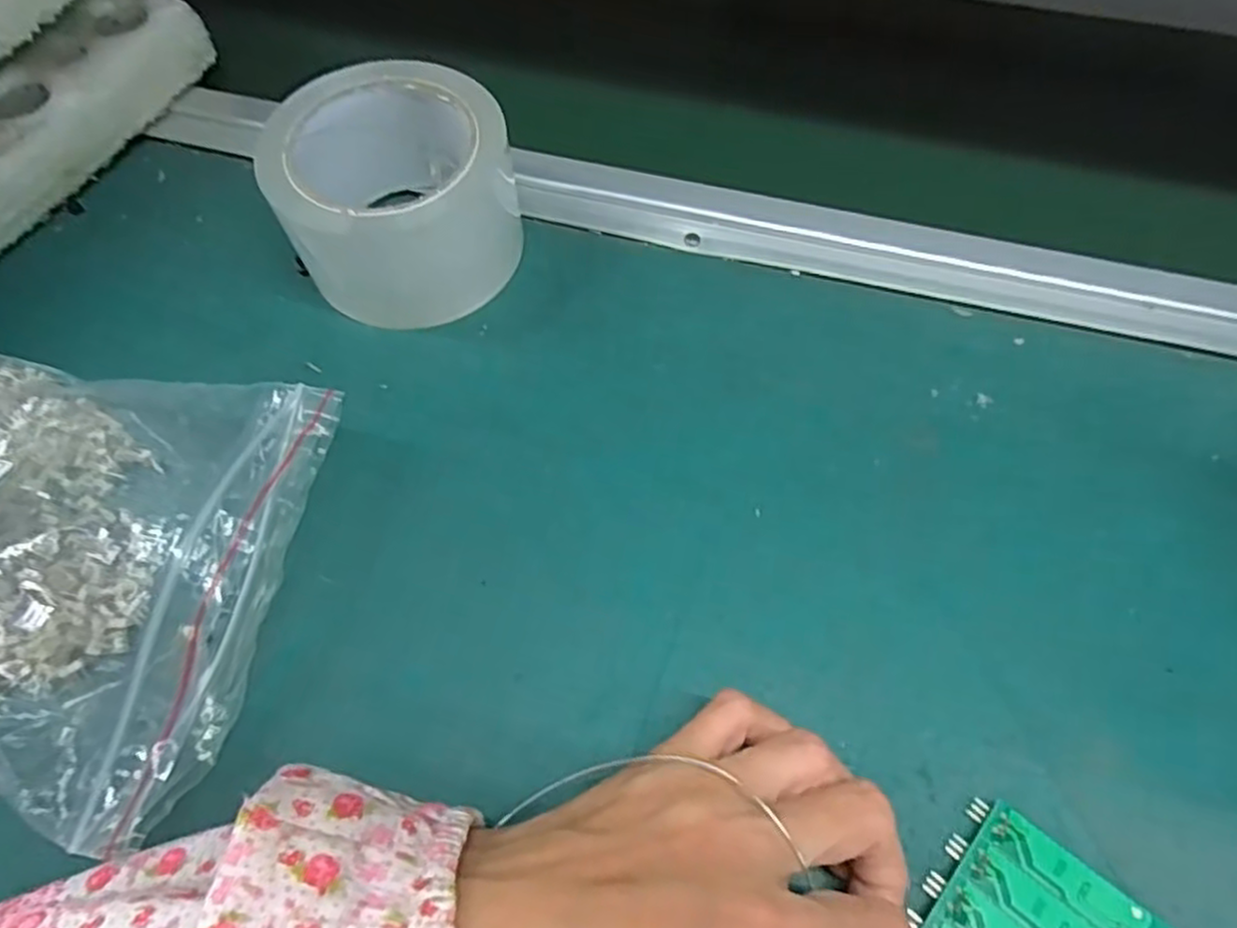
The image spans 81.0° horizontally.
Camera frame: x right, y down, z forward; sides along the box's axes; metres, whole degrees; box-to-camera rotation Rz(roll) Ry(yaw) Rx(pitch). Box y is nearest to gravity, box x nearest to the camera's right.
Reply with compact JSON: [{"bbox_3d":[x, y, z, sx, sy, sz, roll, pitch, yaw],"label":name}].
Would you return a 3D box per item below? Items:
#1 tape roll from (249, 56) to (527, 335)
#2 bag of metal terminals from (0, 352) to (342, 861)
[{"bbox_3d":[-0.101,-0.123,0.336,0.100,0.071,0.100,0,61,1],"label":"tape roll"},{"bbox_3d":[-0.241,0.022,0.267,0.250,0.048,0.157,13,62,8],"label":"bag of metal terminals"}]

